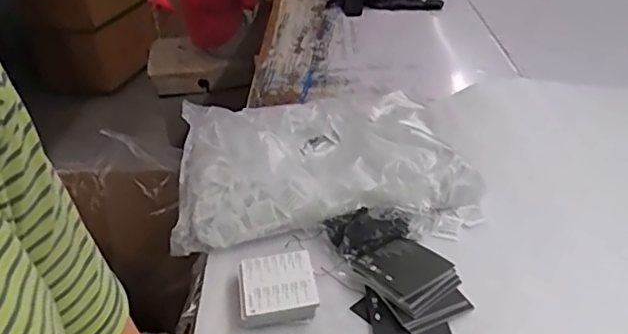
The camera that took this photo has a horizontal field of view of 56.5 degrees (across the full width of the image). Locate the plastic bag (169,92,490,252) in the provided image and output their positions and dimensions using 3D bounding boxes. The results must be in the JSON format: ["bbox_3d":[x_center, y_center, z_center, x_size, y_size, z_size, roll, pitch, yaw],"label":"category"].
[{"bbox_3d":[0.005,-0.021,0.975,0.455,0.072,0.400,-7,32,-4],"label":"plastic bag"}]

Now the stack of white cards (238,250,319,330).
[{"bbox_3d":[-0.047,0.155,0.742,0.093,0.035,0.095,-7,32,-3],"label":"stack of white cards"}]

